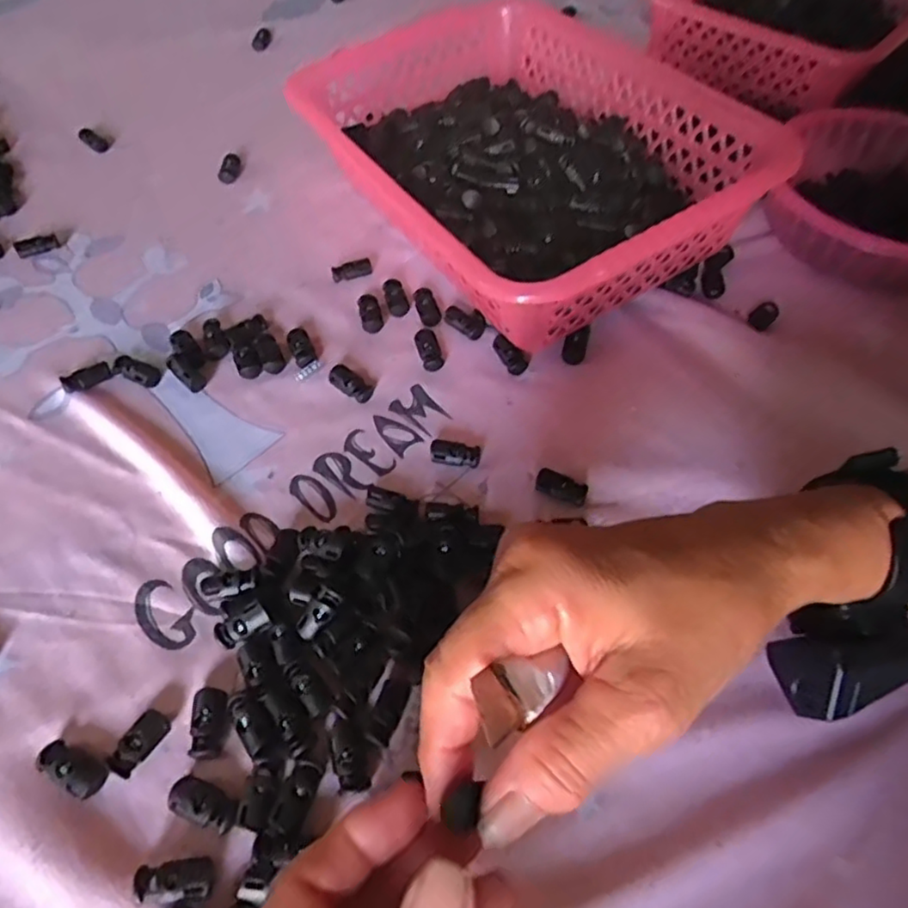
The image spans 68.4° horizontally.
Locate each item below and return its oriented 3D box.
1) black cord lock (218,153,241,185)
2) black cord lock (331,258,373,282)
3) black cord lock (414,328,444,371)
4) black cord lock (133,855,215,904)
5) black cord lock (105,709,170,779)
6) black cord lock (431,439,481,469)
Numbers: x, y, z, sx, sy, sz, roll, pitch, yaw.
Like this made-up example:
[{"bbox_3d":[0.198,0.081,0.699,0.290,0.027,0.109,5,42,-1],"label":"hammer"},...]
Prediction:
[{"bbox_3d":[-0.179,-0.229,0.535,0.016,0.007,0.030,-1,55,-3],"label":"black cord lock"},{"bbox_3d":[-0.070,-0.129,0.464,0.028,0.009,0.011,-15,57,-13],"label":"black cord lock"},{"bbox_3d":[-0.016,-0.066,0.421,0.014,0.005,0.033,-14,57,-12],"label":"black cord lock"},{"bbox_3d":[-0.104,0.158,0.249,0.027,0.010,0.015,-5,56,-6],"label":"black cord lock"},{"bbox_3d":[-0.132,0.121,0.280,0.013,0.008,0.026,27,58,15],"label":"black cord lock"},{"bbox_3d":[0.001,0.000,0.371,0.028,0.006,0.015,10,55,4],"label":"black cord lock"}]

